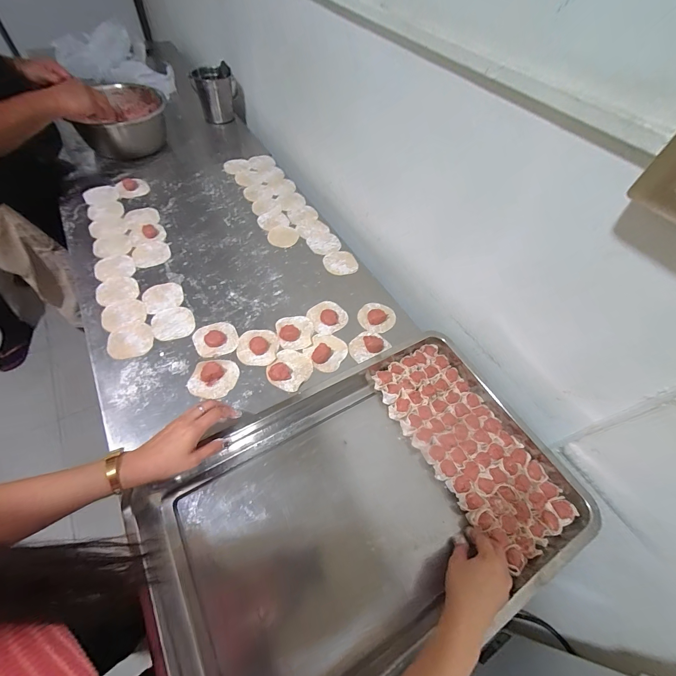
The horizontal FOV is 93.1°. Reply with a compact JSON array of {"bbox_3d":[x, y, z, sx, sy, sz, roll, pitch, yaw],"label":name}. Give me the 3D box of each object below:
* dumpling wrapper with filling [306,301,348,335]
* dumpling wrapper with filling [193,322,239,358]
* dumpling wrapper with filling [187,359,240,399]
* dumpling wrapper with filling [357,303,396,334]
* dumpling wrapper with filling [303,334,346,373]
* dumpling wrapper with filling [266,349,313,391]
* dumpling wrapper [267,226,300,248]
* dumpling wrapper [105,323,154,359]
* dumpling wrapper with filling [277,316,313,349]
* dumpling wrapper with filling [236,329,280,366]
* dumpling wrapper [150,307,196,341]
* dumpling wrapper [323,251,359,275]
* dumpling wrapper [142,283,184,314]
[{"bbox_3d":[-0.021,-0.050,0.693,0.079,0.019,0.079,2,57,-3],"label":"dumpling wrapper with filling"},{"bbox_3d":[-0.245,-0.001,0.639,0.082,0.014,0.079,-20,61,-16],"label":"dumpling wrapper with filling"},{"bbox_3d":[-0.230,0.070,0.584,0.079,0.023,0.075,2,57,-3],"label":"dumpling wrapper with filling"},{"bbox_3d":[0.086,-0.048,0.702,0.081,0.011,0.074,2,57,-3],"label":"dumpling wrapper with filling"},{"bbox_3d":[-0.023,0.021,0.641,0.074,0.018,0.084,28,59,13],"label":"dumpling wrapper with filling"},{"bbox_3d":[-0.091,0.056,0.617,0.075,0.018,0.083,24,59,11],"label":"dumpling wrapper with filling"},{"bbox_3d":[-0.142,-0.267,0.835,0.079,0.004,0.082,-3,57,-6],"label":"dumpling wrapper"},{"bbox_3d":[-0.407,0.004,0.631,0.079,0.006,0.078,-13,59,-16],"label":"dumpling wrapper"},{"bbox_3d":[-0.090,-0.018,0.662,0.073,0.016,0.081,4,57,-2],"label":"dumpling wrapper with filling"},{"bbox_3d":[-0.160,0.015,0.636,0.079,0.015,0.081,2,57,-3],"label":"dumpling wrapper with filling"},{"bbox_3d":[-0.338,-0.032,0.656,0.081,0.004,0.077,-16,60,-14],"label":"dumpling wrapper"},{"bbox_3d":[0.007,-0.187,0.794,0.084,0.006,0.078,4,57,-6],"label":"dumpling wrapper"},{"bbox_3d":[-0.378,-0.088,0.693,0.079,0.004,0.076,-20,61,-16],"label":"dumpling wrapper"}]

